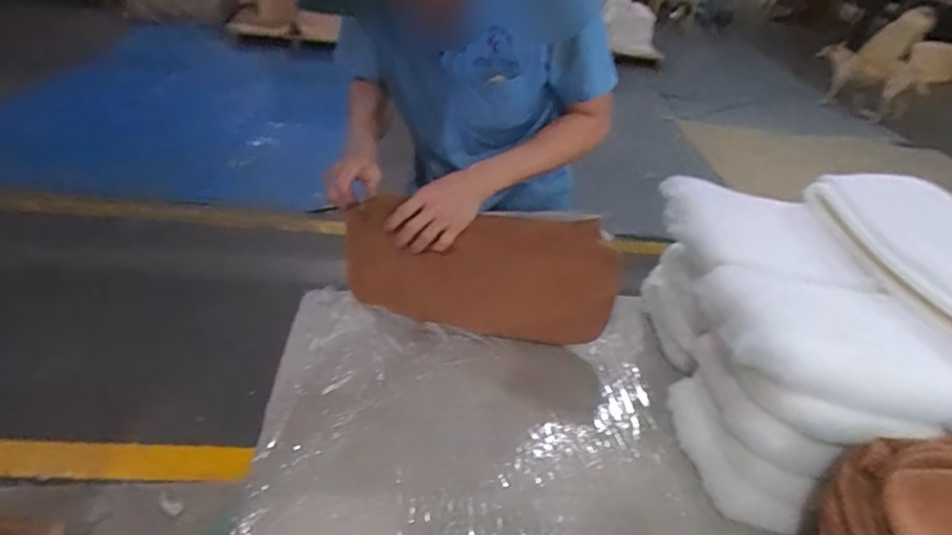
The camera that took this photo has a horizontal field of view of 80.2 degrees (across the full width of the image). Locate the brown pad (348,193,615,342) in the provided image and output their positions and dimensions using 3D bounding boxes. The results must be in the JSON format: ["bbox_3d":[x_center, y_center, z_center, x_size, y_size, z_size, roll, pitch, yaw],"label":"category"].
[{"bbox_3d":[0.005,0.015,0.931,0.451,0.233,0.048,10,35,3],"label":"brown pad"}]

